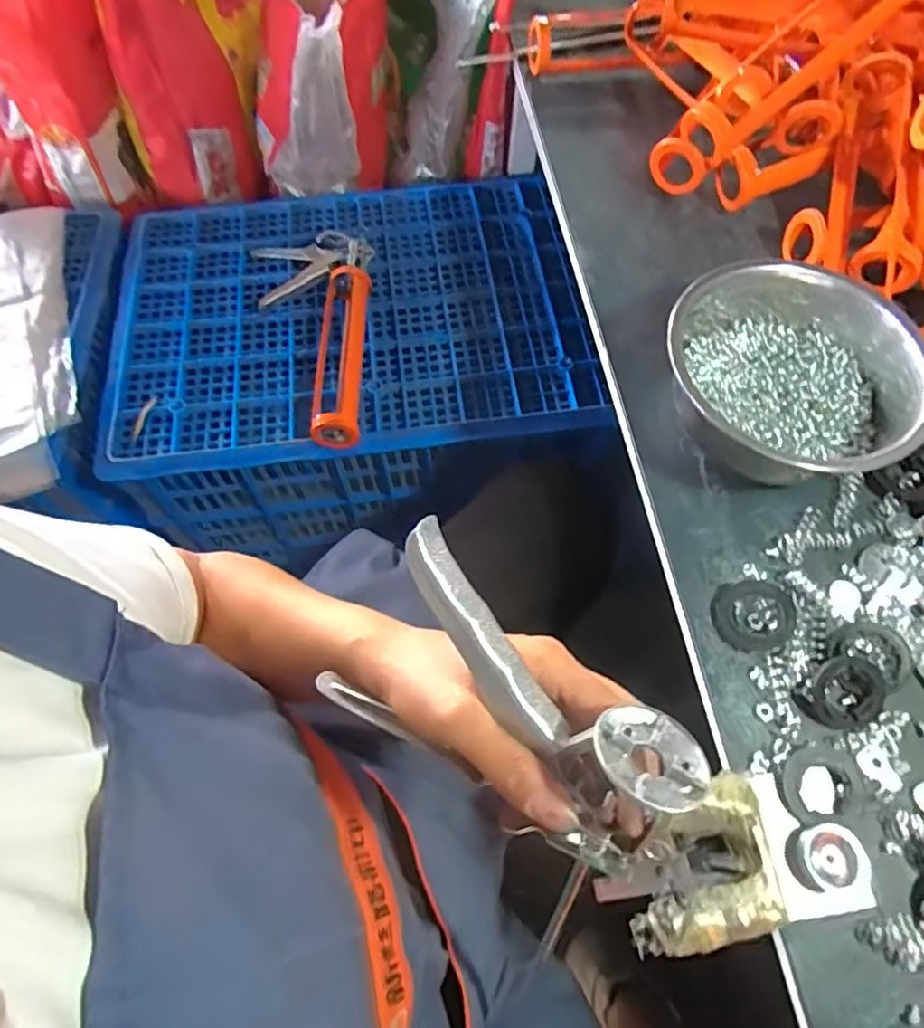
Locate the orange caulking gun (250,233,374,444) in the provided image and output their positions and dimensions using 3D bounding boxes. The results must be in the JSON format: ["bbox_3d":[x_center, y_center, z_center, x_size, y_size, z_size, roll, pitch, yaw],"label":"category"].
[{"bbox_3d":[-0.184,-0.229,0.755,0.147,0.059,0.331,-7,64,-3],"label":"orange caulking gun"}]

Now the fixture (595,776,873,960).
[{"bbox_3d":[0.149,0.194,0.341,0.147,0.031,0.075,-9,64,-4],"label":"fixture"}]

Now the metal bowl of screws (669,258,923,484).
[{"bbox_3d":[0.243,-0.100,0.454,0.162,0.085,0.181,-25,66,-12],"label":"metal bowl of screws"}]

